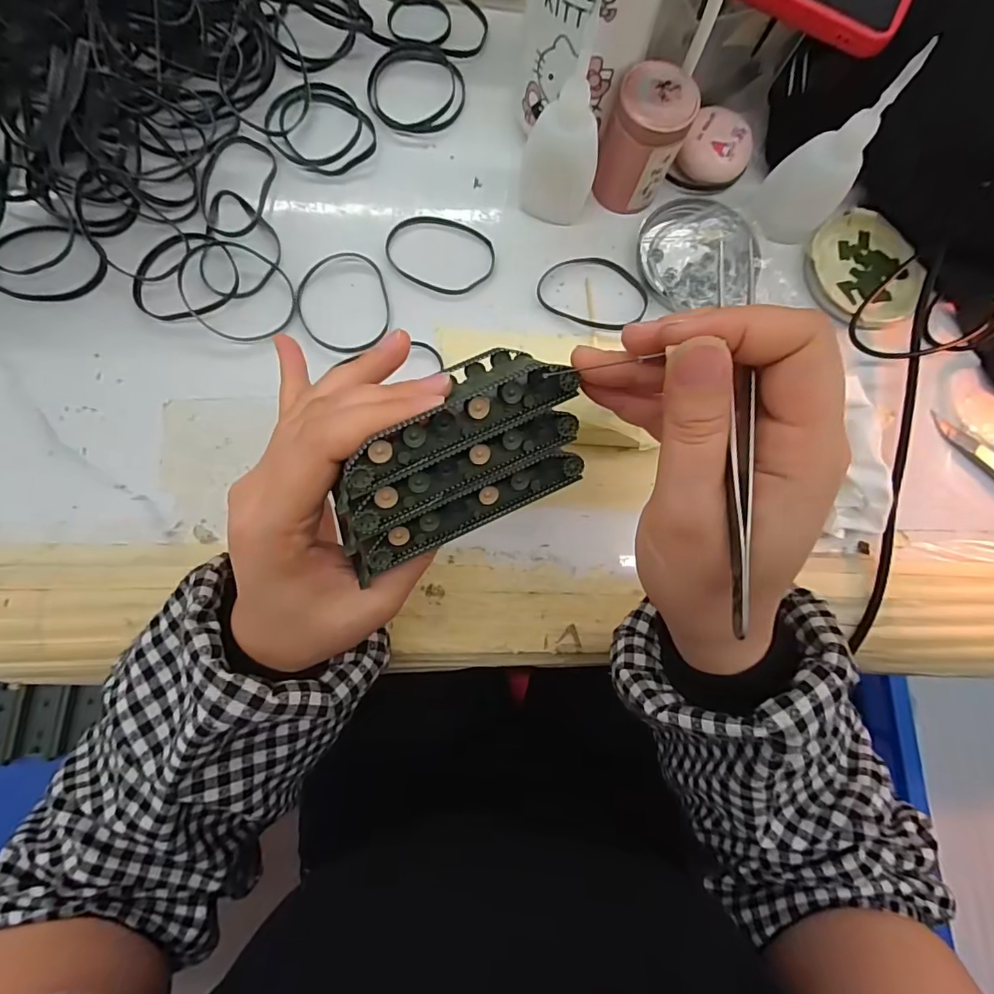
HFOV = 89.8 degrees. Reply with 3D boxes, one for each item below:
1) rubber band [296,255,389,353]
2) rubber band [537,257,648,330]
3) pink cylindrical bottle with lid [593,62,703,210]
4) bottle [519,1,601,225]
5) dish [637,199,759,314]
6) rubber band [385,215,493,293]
[{"bbox_3d":[-0.095,-0.120,0.307,0.054,0.004,0.065,-14,84,-5],"label":"rubber band"},{"bbox_3d":[0.062,-0.131,0.318,0.069,0.004,0.049,24,82,-1],"label":"rubber band"},{"bbox_3d":[0.088,-0.216,0.302,0.043,0.060,0.046,0,83,-4],"label":"pink cylindrical bottle with lid"},{"bbox_3d":[0.040,-0.205,0.284,0.043,0.090,0.043,14,82,-2],"label":"bottle"},{"bbox_3d":[0.131,-0.159,0.322,0.074,0.012,0.073,0,83,-4],"label":"dish"},{"bbox_3d":[-0.036,-0.154,0.316,0.068,0.004,0.050,17,82,-2],"label":"rubber band"}]

